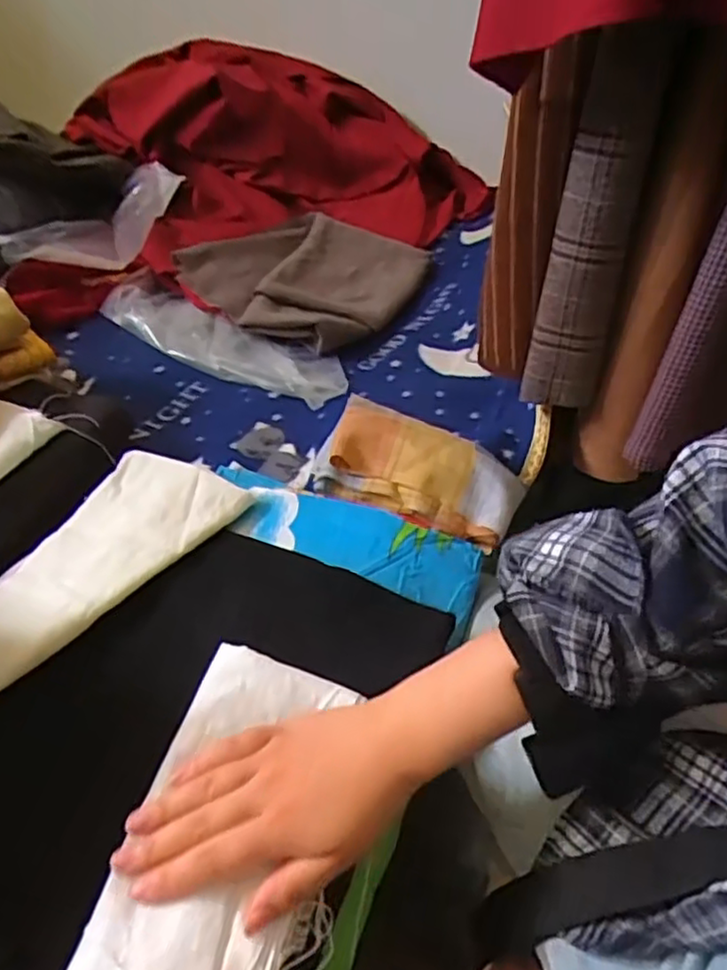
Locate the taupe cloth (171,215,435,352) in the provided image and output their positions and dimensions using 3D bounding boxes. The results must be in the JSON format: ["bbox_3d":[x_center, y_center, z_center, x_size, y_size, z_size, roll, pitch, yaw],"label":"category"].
[{"bbox_3d":[-0.080,-0.279,0.910,0.263,0.059,0.298,17,41,14],"label":"taupe cloth"}]

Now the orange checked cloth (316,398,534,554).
[{"bbox_3d":[0.052,-0.012,0.613,0.176,0.018,0.102,19,61,2],"label":"orange checked cloth"}]

